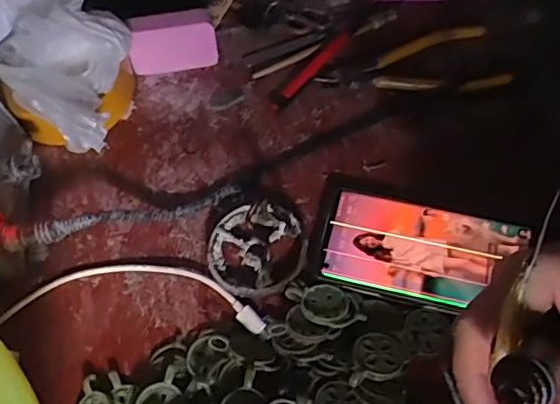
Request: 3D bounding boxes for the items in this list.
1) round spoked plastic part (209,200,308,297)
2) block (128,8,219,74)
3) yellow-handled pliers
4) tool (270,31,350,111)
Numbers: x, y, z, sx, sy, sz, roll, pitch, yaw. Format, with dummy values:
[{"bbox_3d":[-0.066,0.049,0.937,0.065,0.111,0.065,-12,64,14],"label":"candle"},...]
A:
[{"bbox_3d":[-0.016,0.030,0.383,0.068,0.019,0.067,0,58,1],"label":"round spoked plastic part"},{"bbox_3d":[-0.089,-0.133,0.468,0.071,0.047,0.016,-8,58,-4],"label":"block"},{"bbox_3d":[0.111,-0.120,0.482,0.158,0.008,0.073,-8,58,-4],"label":"yellow-handled pliers"},{"bbox_3d":[0.027,-0.114,0.479,0.017,0.007,0.109,34,64,20],"label":"tool"}]

